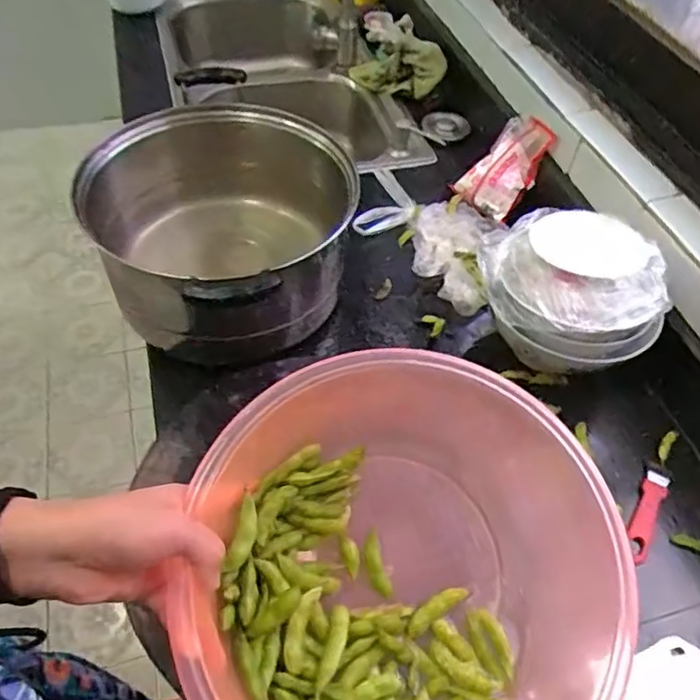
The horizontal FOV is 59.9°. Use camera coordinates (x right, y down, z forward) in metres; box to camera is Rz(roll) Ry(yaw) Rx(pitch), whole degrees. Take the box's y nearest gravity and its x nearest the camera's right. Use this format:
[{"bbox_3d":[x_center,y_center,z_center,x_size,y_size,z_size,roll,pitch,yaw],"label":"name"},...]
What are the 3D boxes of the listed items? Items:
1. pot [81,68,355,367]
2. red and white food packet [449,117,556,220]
[{"bbox_3d":[-0.163,-0.150,0.739,0.310,0.161,0.359,7,52,2],"label":"pot"},{"bbox_3d":[0.236,-0.283,0.931,0.098,0.147,0.030,46,19,20],"label":"red and white food packet"}]

